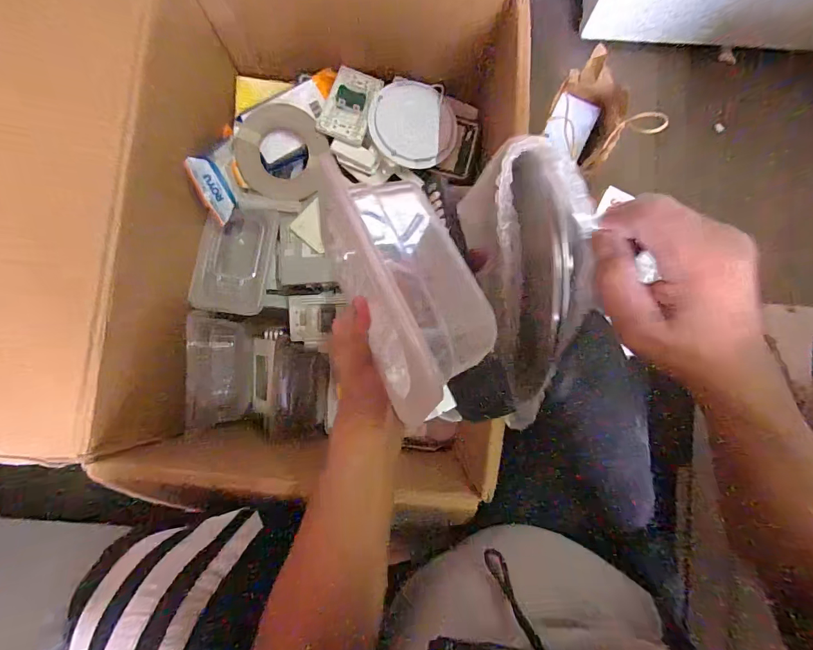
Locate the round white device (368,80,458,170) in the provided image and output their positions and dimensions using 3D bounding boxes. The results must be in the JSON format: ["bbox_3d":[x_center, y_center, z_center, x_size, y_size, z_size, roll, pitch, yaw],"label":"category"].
[{"bbox_3d":[0.010,-0.309,0.622,0.133,0.017,0.133,1,85,-11],"label":"round white device"}]

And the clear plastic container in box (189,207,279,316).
[{"bbox_3d":[-0.258,-0.095,0.615,0.104,0.041,0.159,8,81,-17],"label":"clear plastic container in box"}]

